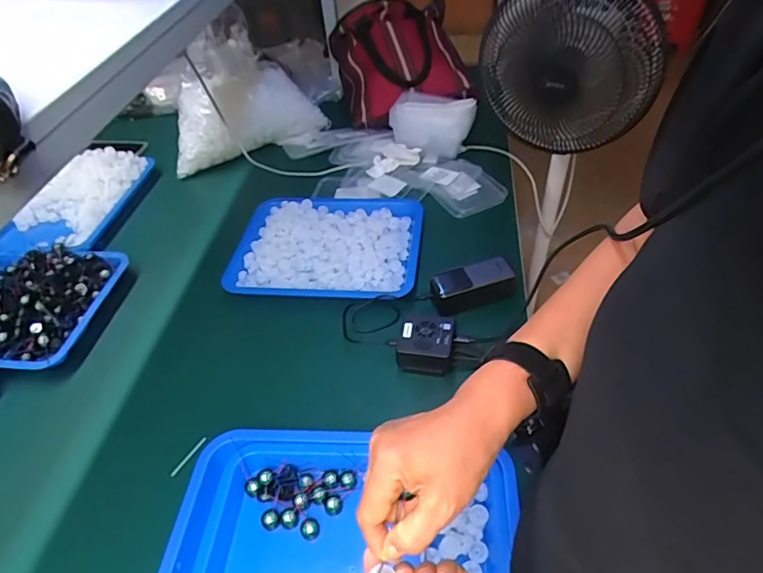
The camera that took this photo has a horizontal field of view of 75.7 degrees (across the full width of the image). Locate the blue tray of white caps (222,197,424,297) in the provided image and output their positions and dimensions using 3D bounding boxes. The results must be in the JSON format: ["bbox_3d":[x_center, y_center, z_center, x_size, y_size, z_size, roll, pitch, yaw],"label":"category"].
[{"bbox_3d":[-0.096,-0.081,0.870,0.327,0.036,0.245,2,46,8],"label":"blue tray of white caps"}]

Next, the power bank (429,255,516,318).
[{"bbox_3d":[0.141,-0.001,0.776,0.127,0.050,0.056,-15,46,-8],"label":"power bank"}]

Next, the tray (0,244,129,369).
[{"bbox_3d":[-0.586,0.015,0.783,0.253,0.084,0.251,5,47,11],"label":"tray"}]

